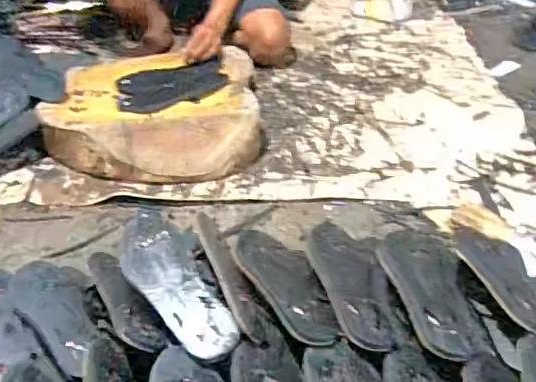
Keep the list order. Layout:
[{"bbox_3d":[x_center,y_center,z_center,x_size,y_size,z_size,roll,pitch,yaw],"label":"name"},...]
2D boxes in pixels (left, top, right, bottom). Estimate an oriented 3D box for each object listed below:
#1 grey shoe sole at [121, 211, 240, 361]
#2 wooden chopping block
[{"bbox_3d":[-0.125,0.118,0.798,0.098,0.016,0.247,-22,55,-26],"label":"grey shoe sole"},{"bbox_3d":[-0.252,-0.181,1.310,0.453,0.102,0.411,-5,38,-6],"label":"wooden chopping block"}]

